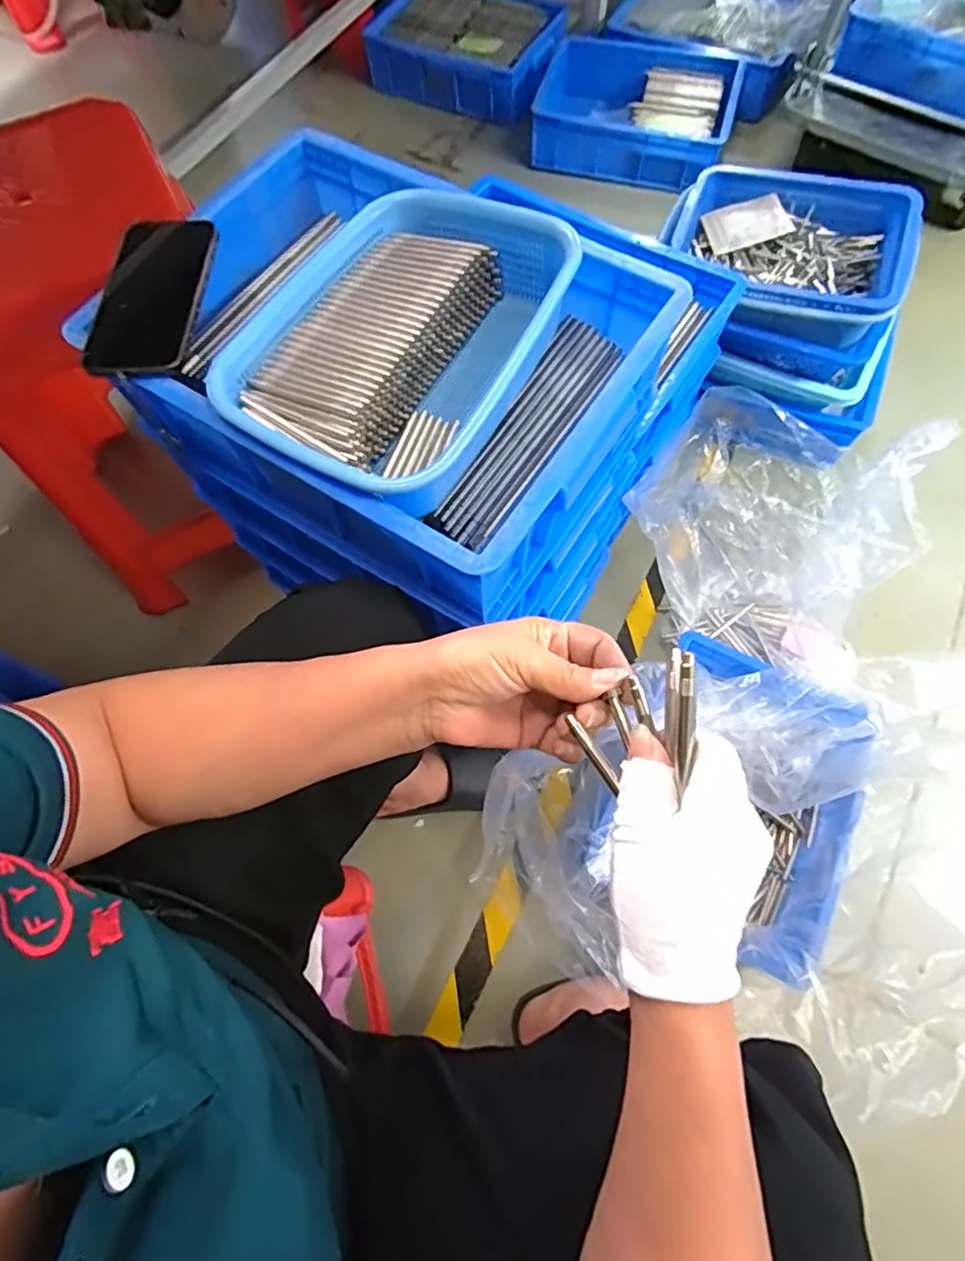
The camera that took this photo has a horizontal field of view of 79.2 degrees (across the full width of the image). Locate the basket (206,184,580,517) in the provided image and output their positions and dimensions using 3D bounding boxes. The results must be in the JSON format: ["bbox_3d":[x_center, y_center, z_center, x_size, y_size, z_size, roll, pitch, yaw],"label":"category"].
[{"bbox_3d":[-0.061,-0.231,0.475,0.212,0.078,0.295,27,72,11],"label":"basket"}]

